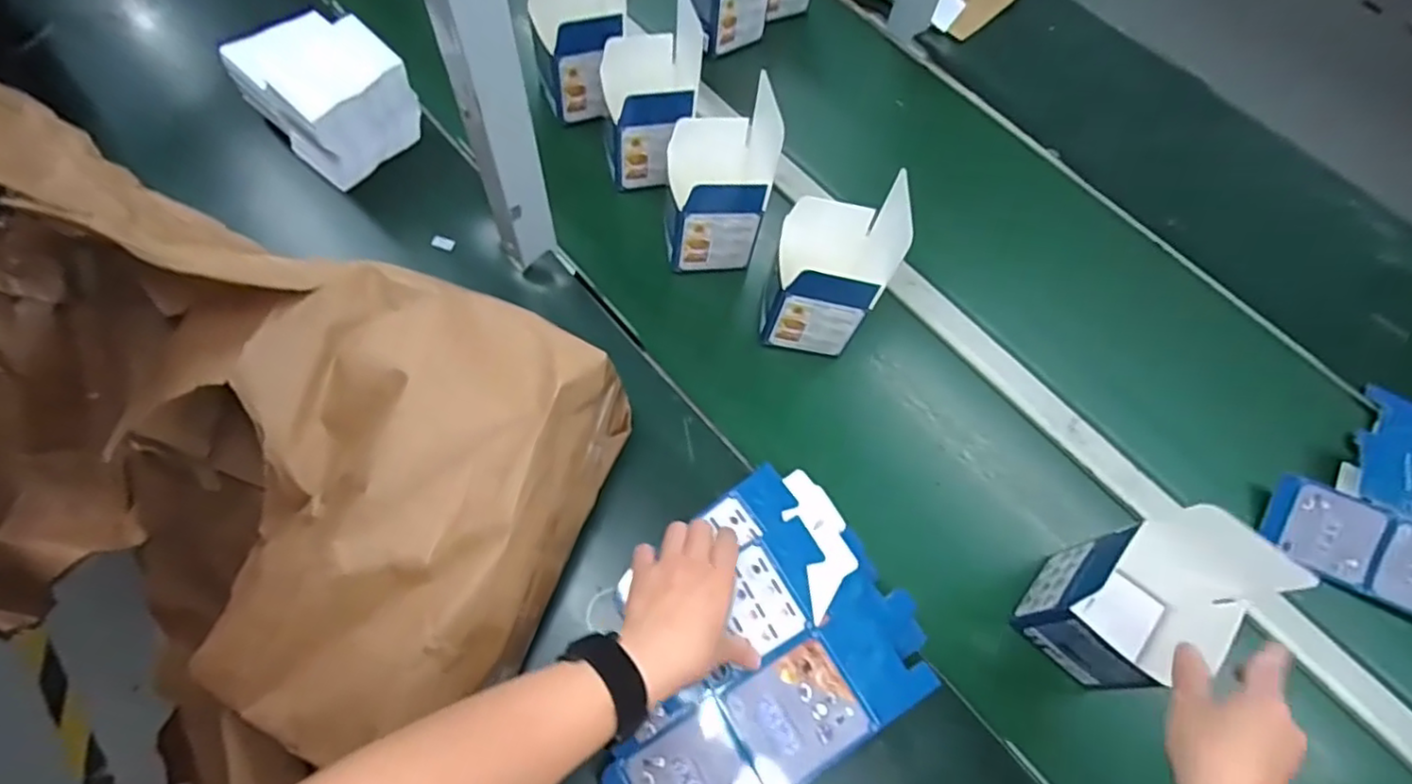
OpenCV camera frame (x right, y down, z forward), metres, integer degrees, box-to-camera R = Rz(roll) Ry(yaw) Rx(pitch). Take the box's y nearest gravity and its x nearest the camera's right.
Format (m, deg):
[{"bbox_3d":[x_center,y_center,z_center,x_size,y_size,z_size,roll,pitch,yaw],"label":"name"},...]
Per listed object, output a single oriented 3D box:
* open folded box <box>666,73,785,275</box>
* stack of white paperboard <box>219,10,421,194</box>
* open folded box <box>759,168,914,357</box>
[{"bbox_3d":[0.012,-0.200,0.638,0.101,0.146,0.101,1,64,-2],"label":"open folded box"},{"bbox_3d":[-0.379,-0.300,0.659,0.171,0.115,0.113,40,69,16],"label":"stack of white paperboard"},{"bbox_3d":[0.110,-0.125,0.599,0.105,0.172,0.109,11,64,3],"label":"open folded box"}]

